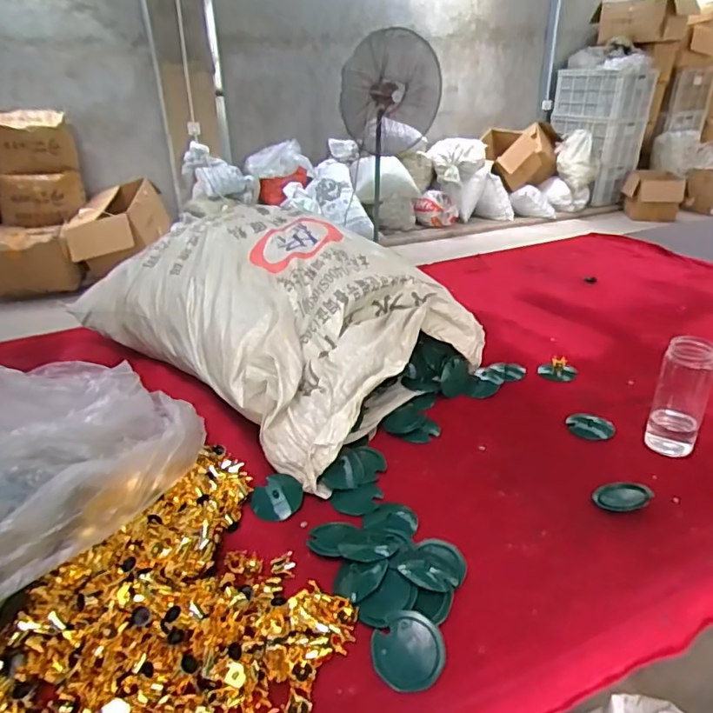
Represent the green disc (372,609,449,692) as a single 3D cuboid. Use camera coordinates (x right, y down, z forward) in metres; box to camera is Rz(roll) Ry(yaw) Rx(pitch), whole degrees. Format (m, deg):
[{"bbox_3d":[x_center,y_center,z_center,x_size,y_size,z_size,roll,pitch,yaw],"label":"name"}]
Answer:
[{"bbox_3d":[0.056,0.312,0.563,0.075,0.007,0.076,0,47,0],"label":"green disc"}]

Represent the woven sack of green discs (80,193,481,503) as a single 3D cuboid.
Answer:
[{"bbox_3d":[-0.192,-0.120,1.098,0.800,0.256,0.466,23,38,39],"label":"woven sack of green discs"}]

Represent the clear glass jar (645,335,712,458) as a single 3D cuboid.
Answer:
[{"bbox_3d":[0.516,0.068,0.844,0.074,0.195,0.084,17,34,32],"label":"clear glass jar"}]

